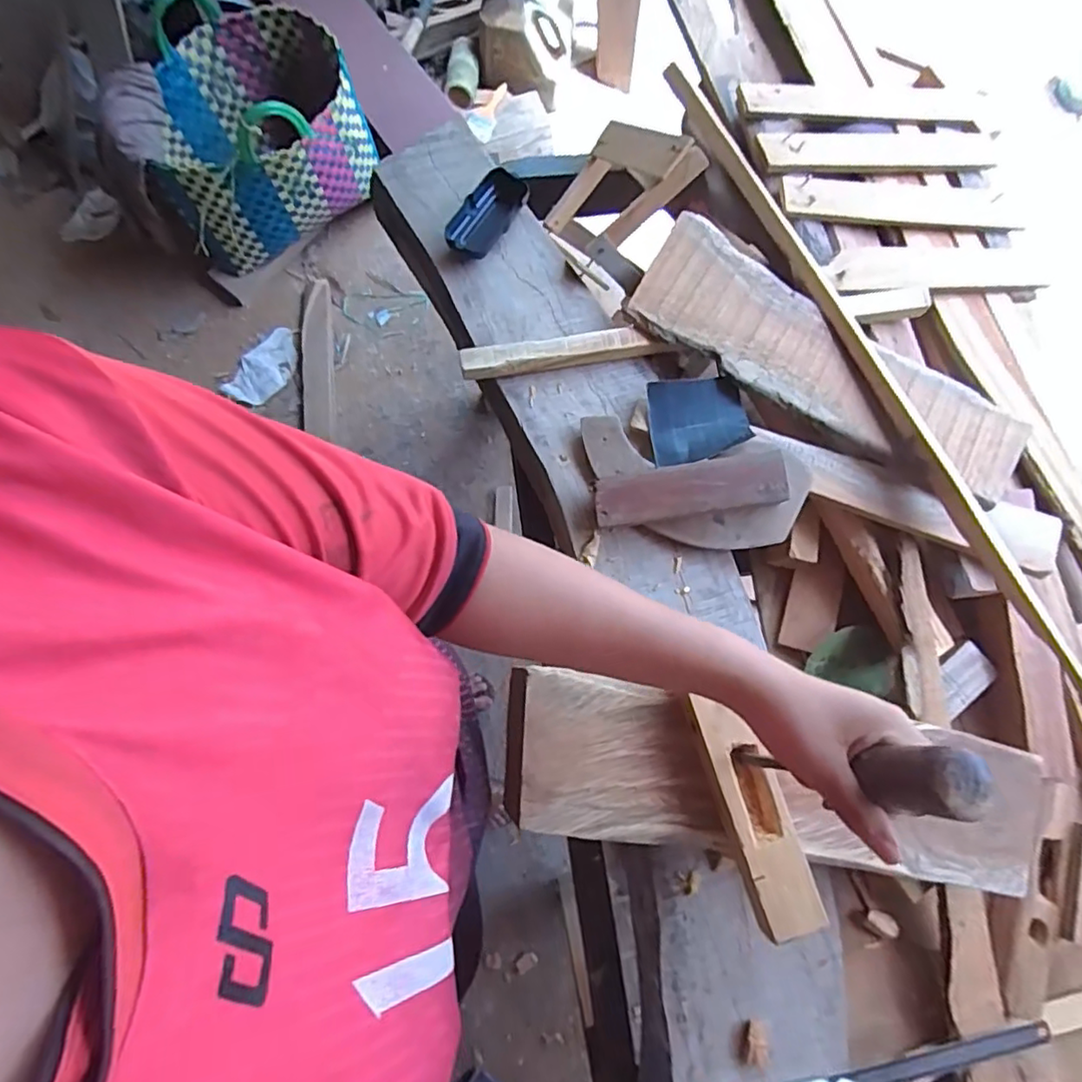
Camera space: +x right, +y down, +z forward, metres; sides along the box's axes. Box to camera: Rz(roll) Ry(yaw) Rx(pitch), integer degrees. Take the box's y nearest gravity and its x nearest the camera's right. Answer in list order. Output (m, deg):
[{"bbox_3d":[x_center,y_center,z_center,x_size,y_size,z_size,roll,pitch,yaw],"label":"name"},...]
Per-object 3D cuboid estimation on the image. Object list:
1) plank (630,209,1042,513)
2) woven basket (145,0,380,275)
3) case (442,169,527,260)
[{"bbox_3d":[0.295,-0.190,0.628,0.415,0.024,0.147,35,79,7],"label":"plank"},{"bbox_3d":[-0.624,-0.894,1.329,0.445,0.310,0.373,-25,78,-6],"label":"woven basket"},{"bbox_3d":[-0.058,-0.363,0.676,0.052,0.029,0.117,34,79,7],"label":"case"}]

